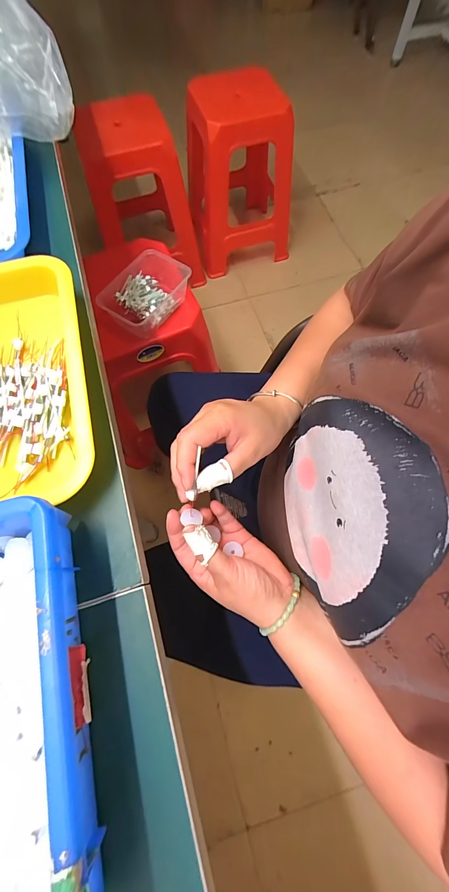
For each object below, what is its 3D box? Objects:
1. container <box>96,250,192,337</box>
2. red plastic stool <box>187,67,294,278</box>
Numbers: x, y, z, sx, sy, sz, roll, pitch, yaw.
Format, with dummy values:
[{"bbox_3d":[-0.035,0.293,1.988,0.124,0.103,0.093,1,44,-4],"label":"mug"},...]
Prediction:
[{"bbox_3d":[-0.160,-0.303,0.634,0.117,0.058,0.173,36,74,14],"label":"container"},{"bbox_3d":[0.057,-0.977,1.151,0.364,0.461,0.349,-12,69,-4],"label":"red plastic stool"}]

